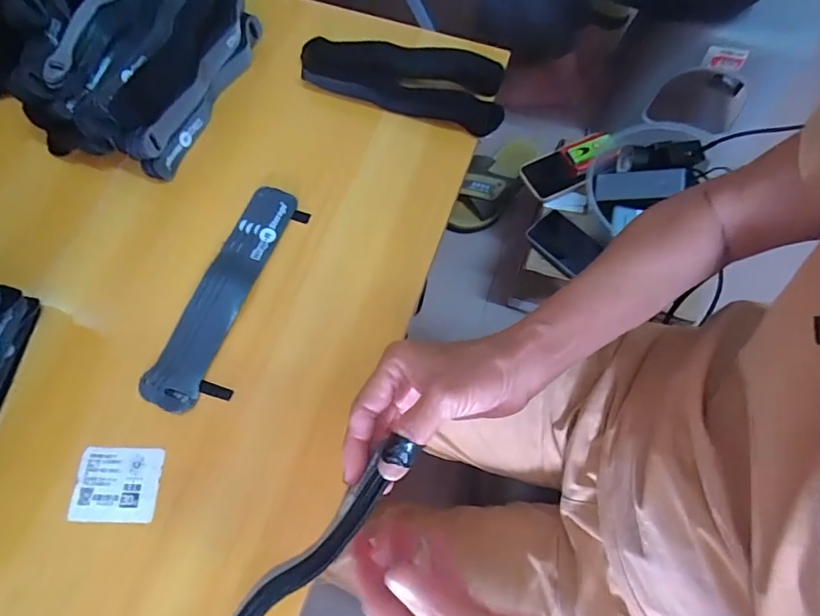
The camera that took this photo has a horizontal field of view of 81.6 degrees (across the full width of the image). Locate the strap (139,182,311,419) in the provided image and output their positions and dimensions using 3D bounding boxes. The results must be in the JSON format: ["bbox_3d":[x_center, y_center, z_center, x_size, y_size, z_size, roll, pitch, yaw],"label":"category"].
[{"bbox_3d":[-0.144,-0.013,0.383,0.056,0.018,0.196,18,70,6],"label":"strap"}]

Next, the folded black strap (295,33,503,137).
[{"bbox_3d":[-0.005,-0.226,0.458,0.199,0.022,0.073,20,70,6],"label":"folded black strap"}]

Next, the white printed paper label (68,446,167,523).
[{"bbox_3d":[-0.207,0.124,0.337,0.059,0.004,0.049,2,69,2],"label":"white printed paper label"}]

